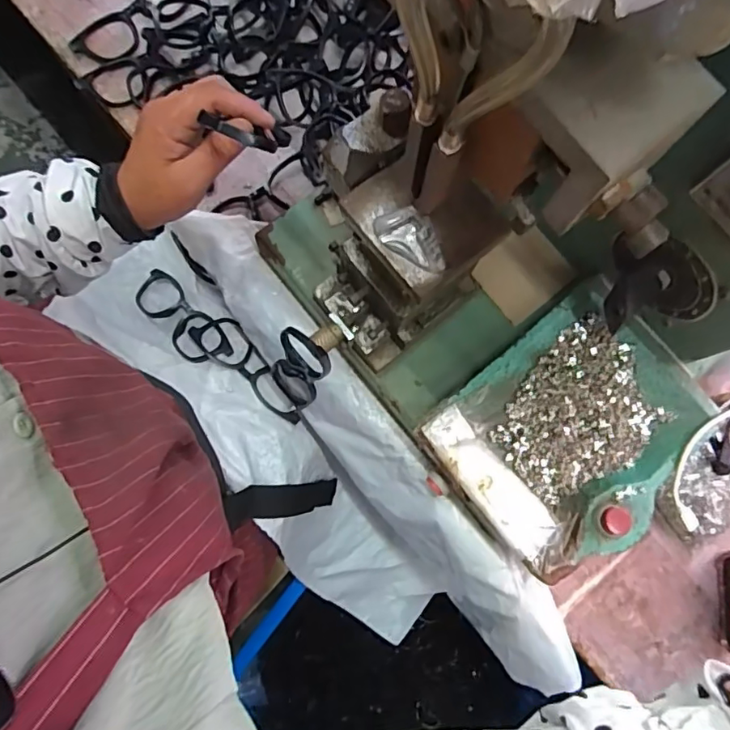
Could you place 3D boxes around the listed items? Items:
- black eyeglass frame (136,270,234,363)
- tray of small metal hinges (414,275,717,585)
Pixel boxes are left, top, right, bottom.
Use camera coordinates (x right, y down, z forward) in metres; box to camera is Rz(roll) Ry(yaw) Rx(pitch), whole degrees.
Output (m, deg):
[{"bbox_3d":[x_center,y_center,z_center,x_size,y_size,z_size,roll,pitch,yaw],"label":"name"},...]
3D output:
[{"bbox_3d":[-0.194,-0.050,0.577,0.048,0.015,0.140,-43,66,-10],"label":"black eyeglass frame"},{"bbox_3d":[0.153,0.044,0.416,0.186,0.019,0.139,-40,81,-9],"label":"tray of small metal hinges"}]

